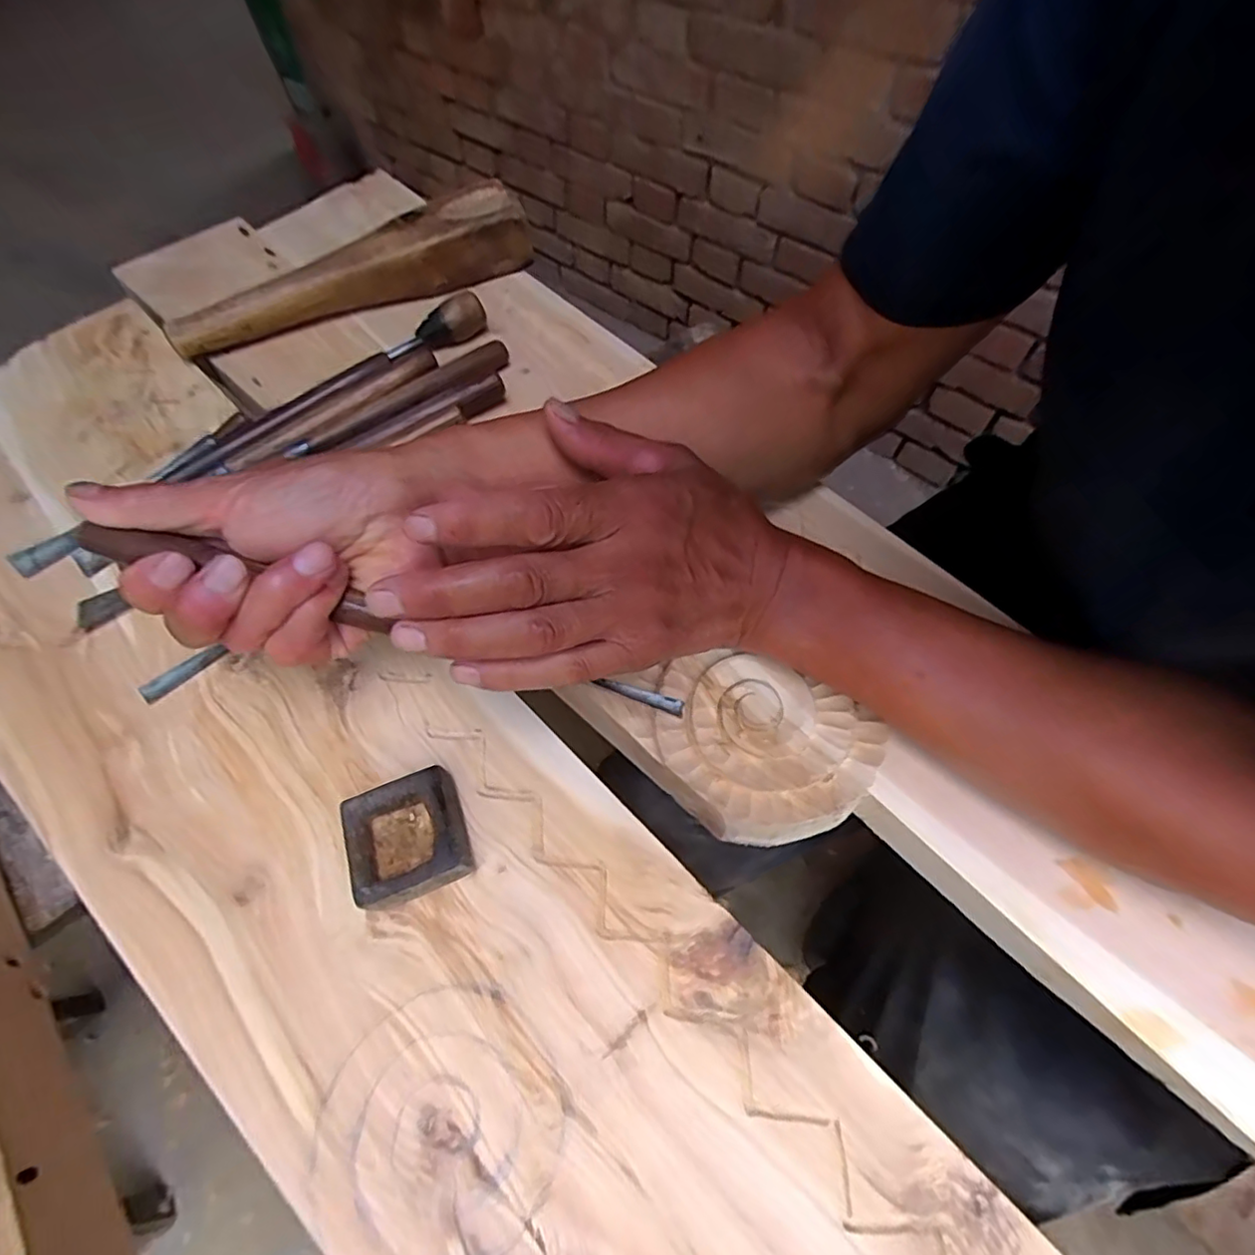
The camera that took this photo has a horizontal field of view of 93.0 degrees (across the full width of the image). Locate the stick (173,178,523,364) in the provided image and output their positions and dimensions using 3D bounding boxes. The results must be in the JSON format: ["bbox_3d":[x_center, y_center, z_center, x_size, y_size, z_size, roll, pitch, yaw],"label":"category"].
[{"bbox_3d":[-0.211,-0.270,0.461,0.274,0.048,0.057,-28,63,-13],"label":"stick"}]

